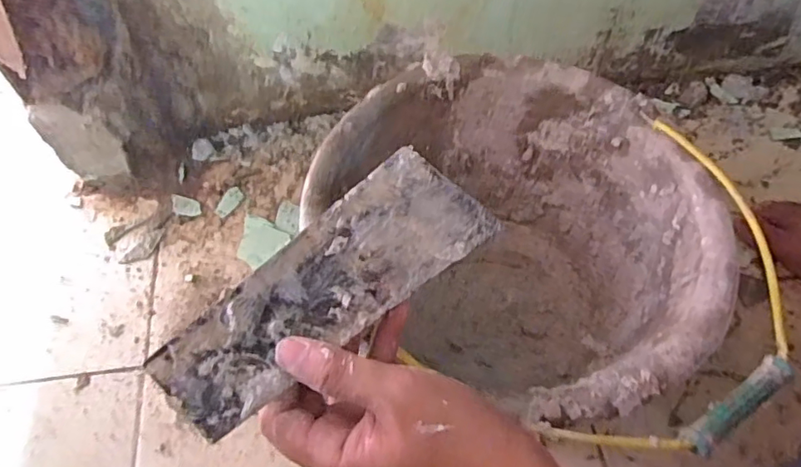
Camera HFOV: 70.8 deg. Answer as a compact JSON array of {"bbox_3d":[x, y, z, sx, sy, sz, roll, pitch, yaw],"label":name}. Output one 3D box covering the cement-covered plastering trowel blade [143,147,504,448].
[{"bbox_3d":[-0.034,0.021,0.316,0.077,0.008,0.209,38,54,20],"label":"cement-covered plastering trowel blade"}]

